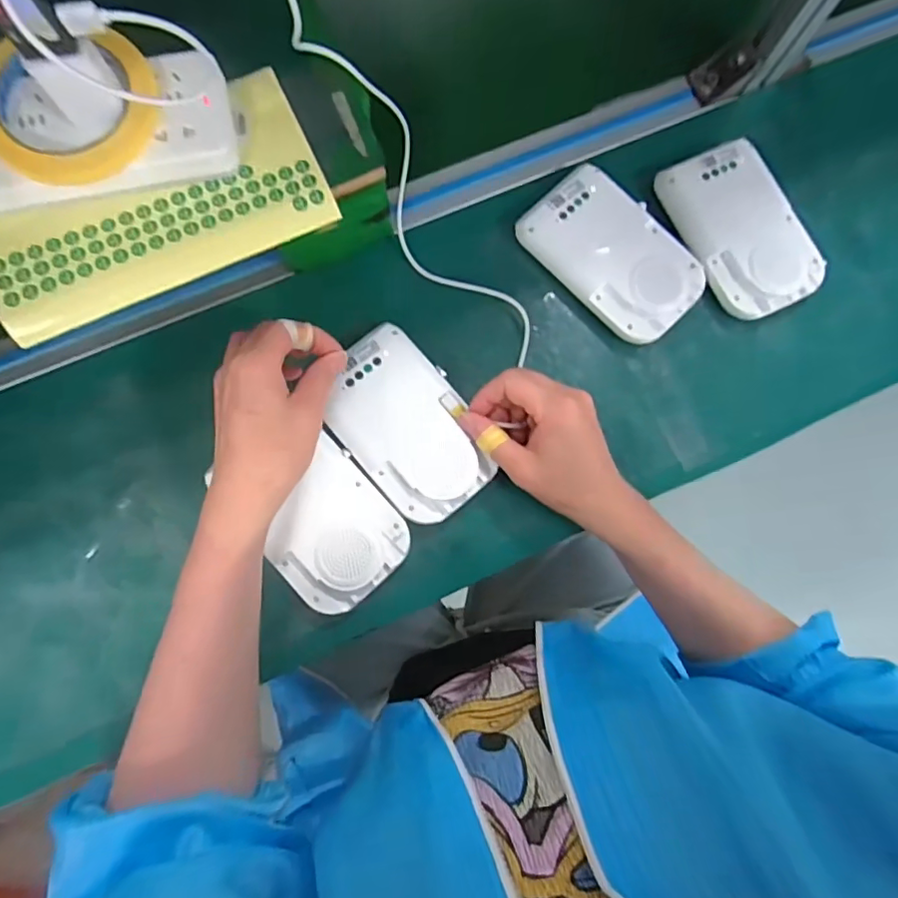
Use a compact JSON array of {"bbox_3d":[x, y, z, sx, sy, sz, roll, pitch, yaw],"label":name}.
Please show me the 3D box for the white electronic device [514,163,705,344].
[{"bbox_3d":[0.141,-0.166,0.481,0.094,0.023,0.150,-44,86,-8],"label":"white electronic device"}]

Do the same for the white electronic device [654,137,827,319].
[{"bbox_3d":[0.253,-0.190,0.487,0.090,0.022,0.151,-29,84,-7],"label":"white electronic device"}]

